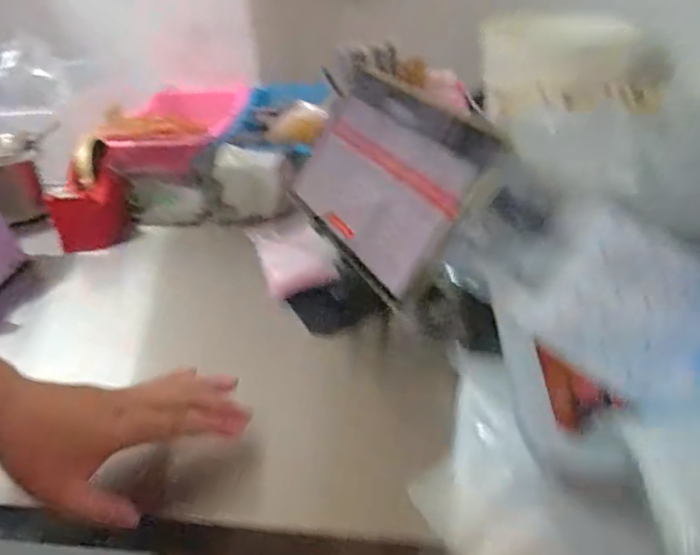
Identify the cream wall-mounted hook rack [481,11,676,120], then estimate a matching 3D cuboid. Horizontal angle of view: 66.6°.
[{"bbox_3d":[0.310,-0.310,0.797,0.081,0.124,0.310,-30,43,-29],"label":"cream wall-mounted hook rack"}]

